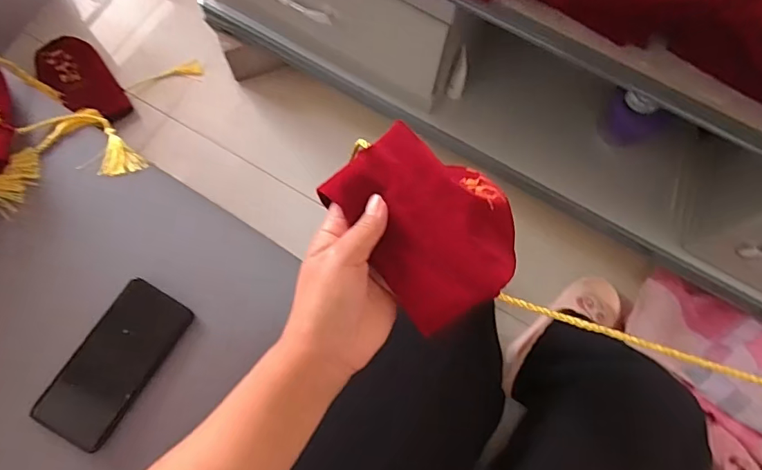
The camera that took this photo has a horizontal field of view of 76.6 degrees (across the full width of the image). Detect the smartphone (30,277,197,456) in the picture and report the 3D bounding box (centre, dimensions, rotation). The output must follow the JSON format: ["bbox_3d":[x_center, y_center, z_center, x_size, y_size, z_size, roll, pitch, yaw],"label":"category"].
[{"bbox_3d":[-0.266,0.128,0.485,0.076,0.011,0.159,34,74,-6],"label":"smartphone"}]

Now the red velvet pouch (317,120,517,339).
[{"bbox_3d":[0.045,-0.012,0.382,0.136,0.088,0.137,-37,78,-11],"label":"red velvet pouch"}]

